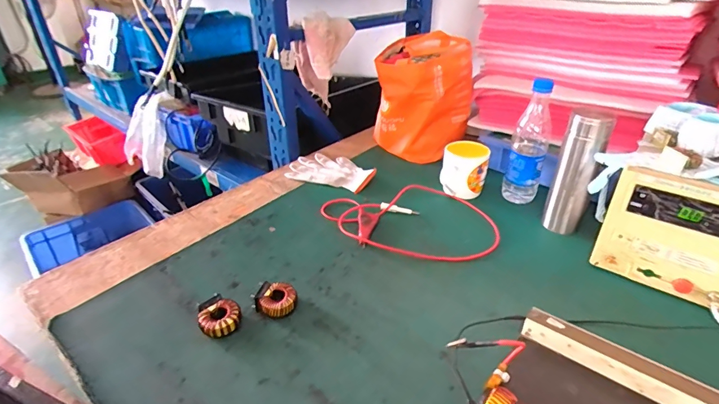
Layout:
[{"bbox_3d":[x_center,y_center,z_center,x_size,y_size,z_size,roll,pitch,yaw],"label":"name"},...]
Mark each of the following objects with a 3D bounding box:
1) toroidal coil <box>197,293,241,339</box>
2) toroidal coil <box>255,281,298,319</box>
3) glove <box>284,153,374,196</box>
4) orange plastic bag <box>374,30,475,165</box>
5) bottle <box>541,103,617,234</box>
[{"bbox_3d":[-0.181,0.148,0.520,0.051,0.029,0.051,0,31,0],"label":"toroidal coil"},{"bbox_3d":[-0.112,0.132,0.545,0.047,0.029,0.049,0,31,0],"label":"toroidal coil"},{"bbox_3d":[-0.059,-0.067,0.872,0.181,0.020,0.131,20,37,30],"label":"glove"},{"bbox_3d":[0.160,-0.233,0.956,0.255,0.274,0.184,-11,34,-13],"label":"orange plastic bag"},{"bbox_3d":[0.360,-0.047,0.669,0.062,0.205,0.055,18,36,28],"label":"bottle"}]

